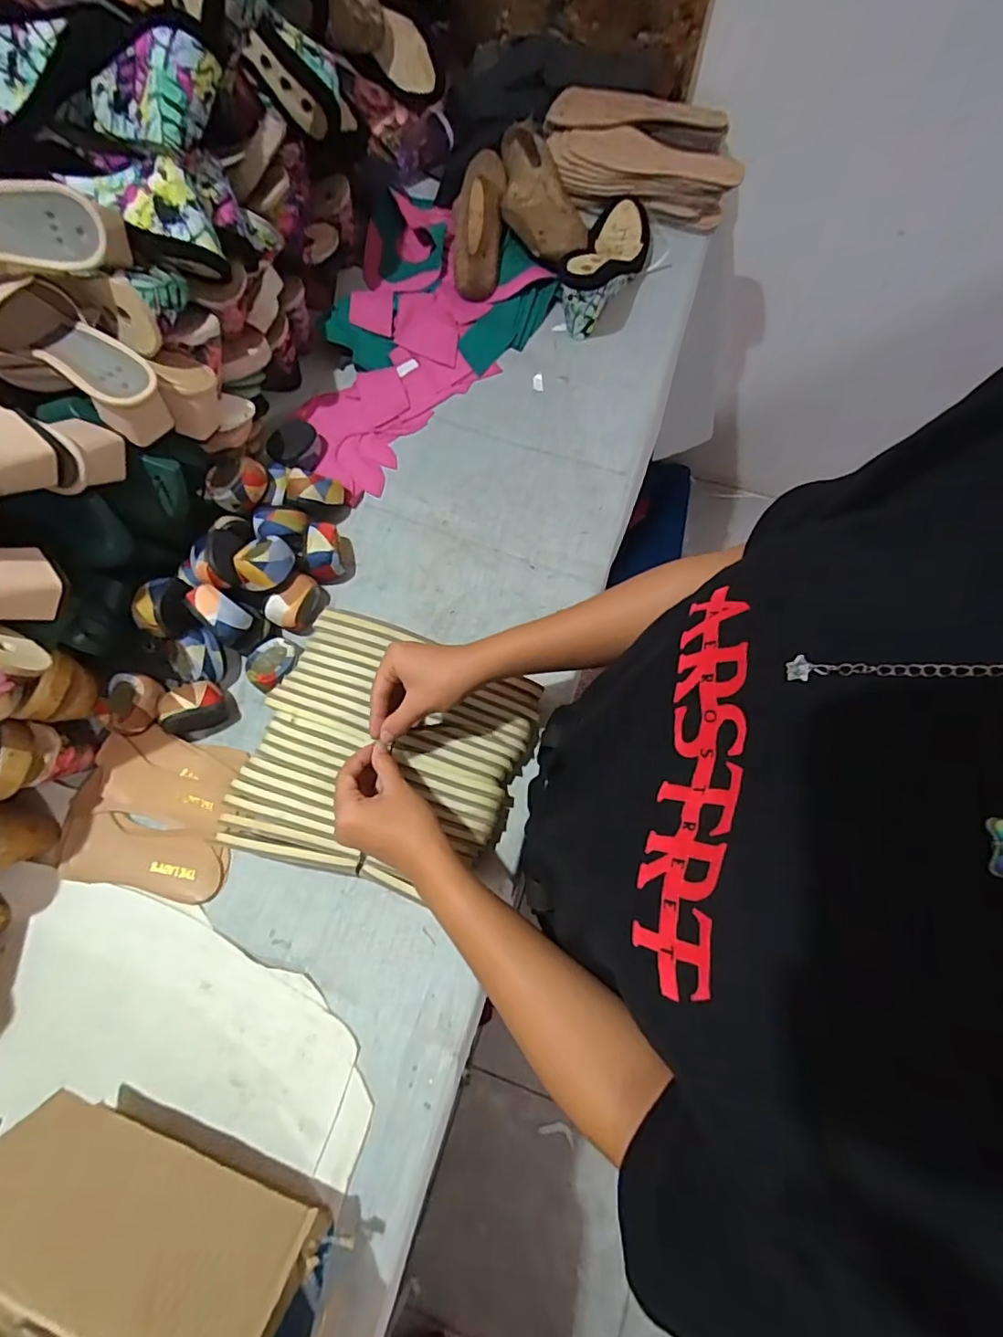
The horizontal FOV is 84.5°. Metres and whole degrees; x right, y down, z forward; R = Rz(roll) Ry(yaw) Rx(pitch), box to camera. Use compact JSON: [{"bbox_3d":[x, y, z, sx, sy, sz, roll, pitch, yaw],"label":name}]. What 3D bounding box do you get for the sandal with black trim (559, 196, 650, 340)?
[{"bbox_3d":[0.138,-0.541,0.714,0.084,0.086,0.231,21,75,7],"label":"sandal with black trim"}]

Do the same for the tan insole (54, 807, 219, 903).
[{"bbox_3d":[-0.360,0.189,0.556,0.156,0.005,0.064,11,69,0],"label":"tan insole"}]

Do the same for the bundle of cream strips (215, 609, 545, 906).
[{"bbox_3d":[-0.106,0.084,0.531,0.239,0.069,0.226,19,75,7],"label":"bundle of cream strips"}]

